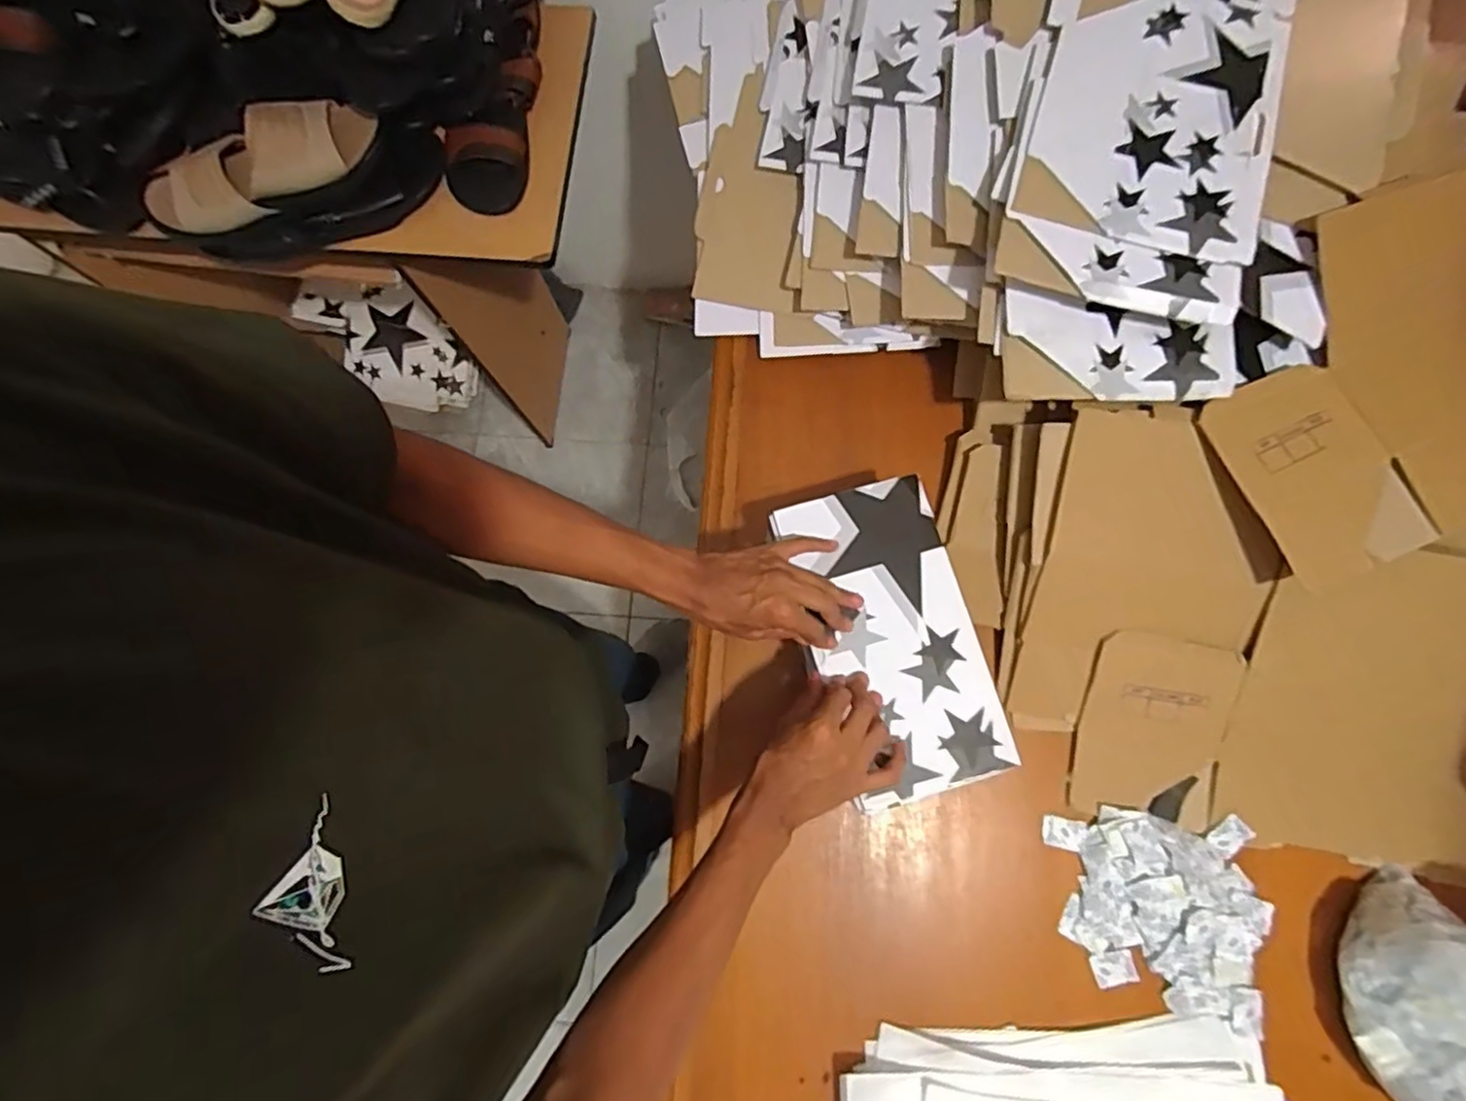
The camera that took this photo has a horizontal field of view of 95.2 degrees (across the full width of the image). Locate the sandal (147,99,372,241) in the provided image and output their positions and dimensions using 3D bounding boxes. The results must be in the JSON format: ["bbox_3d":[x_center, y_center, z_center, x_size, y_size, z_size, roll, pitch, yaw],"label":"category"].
[{"bbox_3d":[-0.564,-0.455,0.796,0.289,0.056,0.106,-19,79,-3],"label":"sandal"}]

